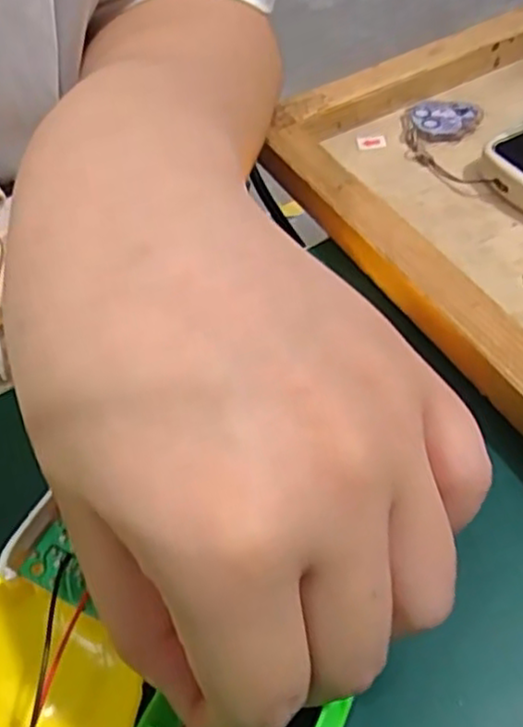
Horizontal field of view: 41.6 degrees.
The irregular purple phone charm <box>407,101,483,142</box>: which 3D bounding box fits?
[{"bbox_3d":[0.079,-0.107,0.304,0.030,0.004,0.030,-3,52,4],"label":"irregular purple phone charm"}]

